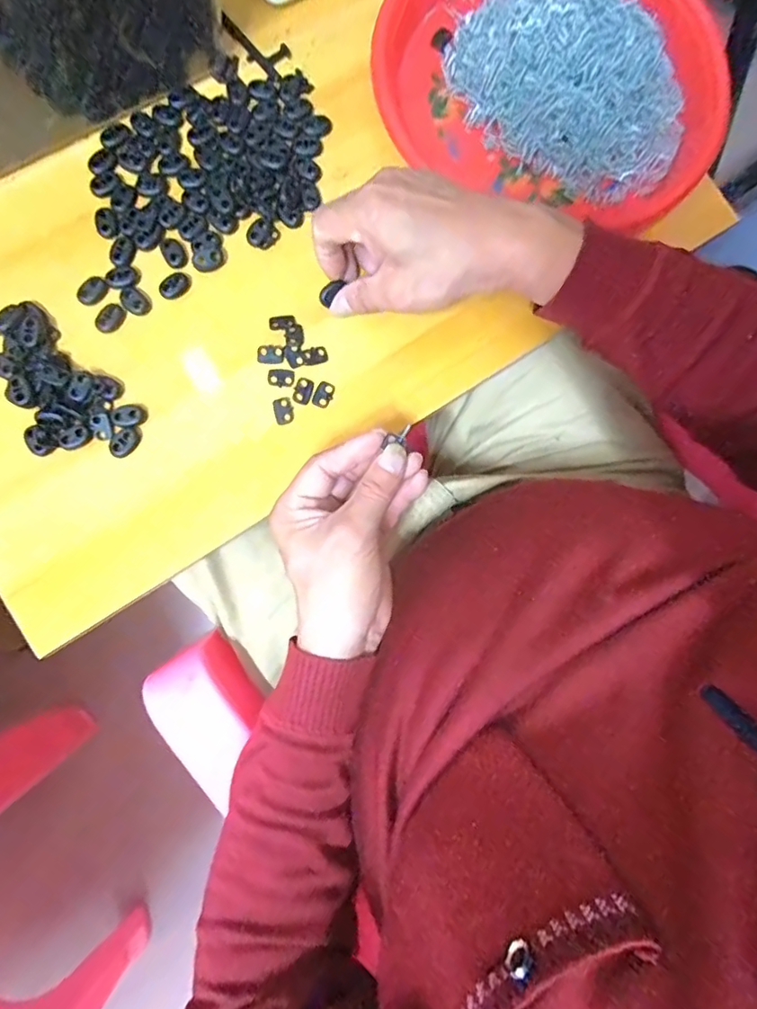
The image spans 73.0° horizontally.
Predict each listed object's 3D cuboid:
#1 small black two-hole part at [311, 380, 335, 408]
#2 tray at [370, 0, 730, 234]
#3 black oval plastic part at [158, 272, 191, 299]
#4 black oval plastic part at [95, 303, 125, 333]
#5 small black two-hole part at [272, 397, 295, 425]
[{"bbox_3d":[-0.038,-0.078,0.361,0.012,0.004,0.019,28,88,3],"label":"small black two-hole part"},{"bbox_3d":[0.129,-0.334,0.380,0.251,0.054,0.214,9,87,2],"label":"tray"},{"bbox_3d":[-0.144,-0.155,0.362,0.021,0.004,0.015,-35,87,-1],"label":"black oval plastic part"},{"bbox_3d":[-0.186,-0.130,0.354,0.017,0.004,0.022,36,88,3],"label":"black oval plastic part"},{"bbox_3d":[-0.066,-0.066,0.358,0.013,0.004,0.018,-16,86,0],"label":"small black two-hole part"}]

